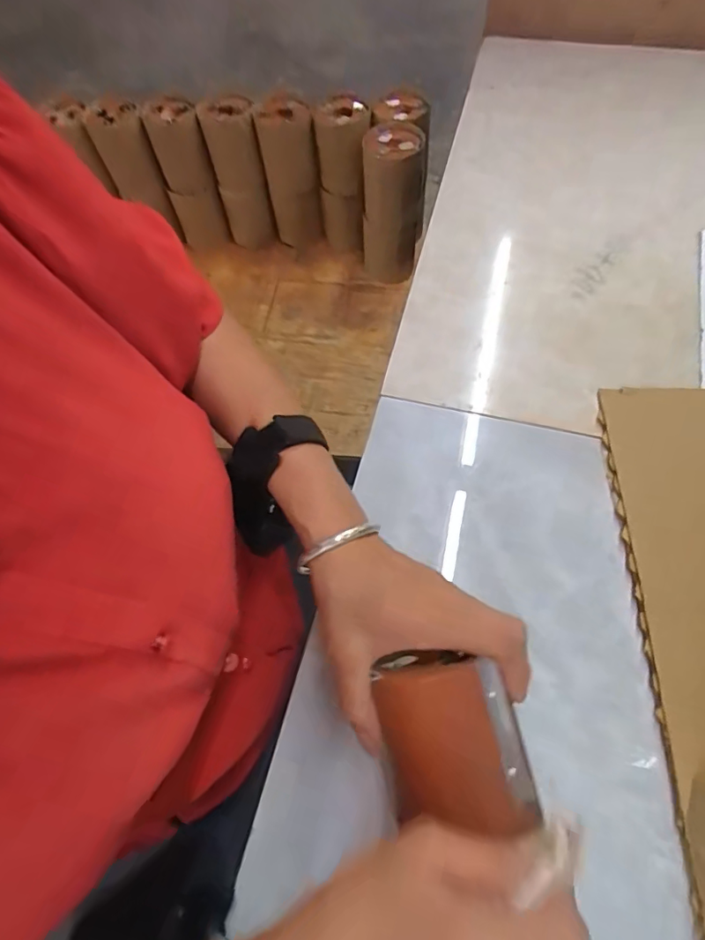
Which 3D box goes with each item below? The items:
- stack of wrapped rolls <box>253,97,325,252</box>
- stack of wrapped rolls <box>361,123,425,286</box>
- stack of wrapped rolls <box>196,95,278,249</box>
[{"bbox_3d":[-0.099,-0.475,0.833,0.081,0.217,0.071,-13,64,-3],"label":"stack of wrapped rolls"},{"bbox_3d":[0.062,-0.407,0.790,0.090,0.213,0.078,5,65,6],"label":"stack of wrapped rolls"},{"bbox_3d":[-0.186,-0.477,0.838,0.078,0.219,0.063,-16,64,-4],"label":"stack of wrapped rolls"}]

